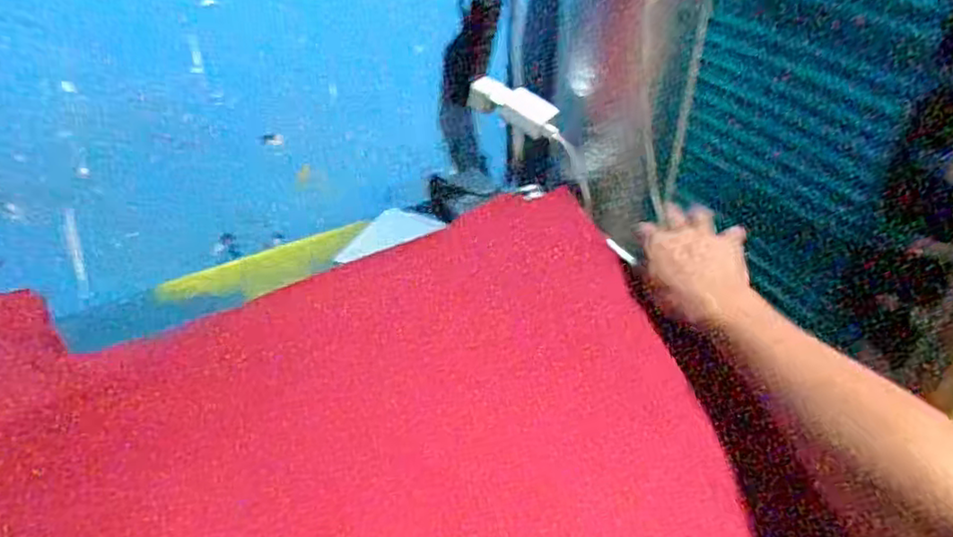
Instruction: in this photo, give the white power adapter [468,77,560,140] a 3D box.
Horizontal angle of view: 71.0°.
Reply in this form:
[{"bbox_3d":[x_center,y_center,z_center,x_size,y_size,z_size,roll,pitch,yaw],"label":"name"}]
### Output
[{"bbox_3d":[0.051,-0.201,0.830,0.125,0.045,0.037,28,46,16],"label":"white power adapter"}]

